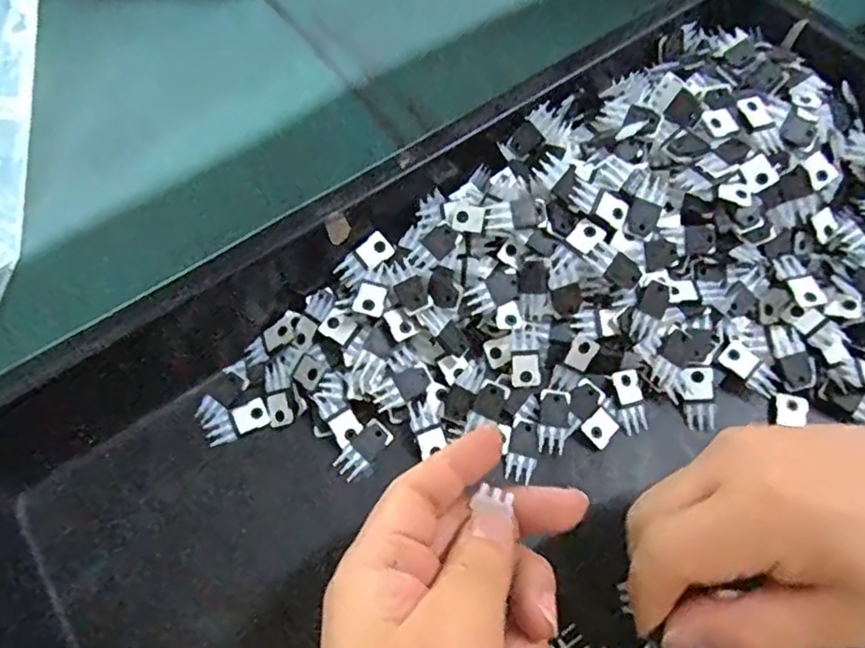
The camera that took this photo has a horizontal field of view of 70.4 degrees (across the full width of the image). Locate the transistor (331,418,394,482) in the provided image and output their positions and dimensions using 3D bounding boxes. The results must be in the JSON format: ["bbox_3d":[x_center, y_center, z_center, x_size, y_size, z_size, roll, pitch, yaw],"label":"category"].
[{"bbox_3d":[-0.037,0.066,0.327,0.015,0.004,0.034,40,70,19],"label":"transistor"}]

